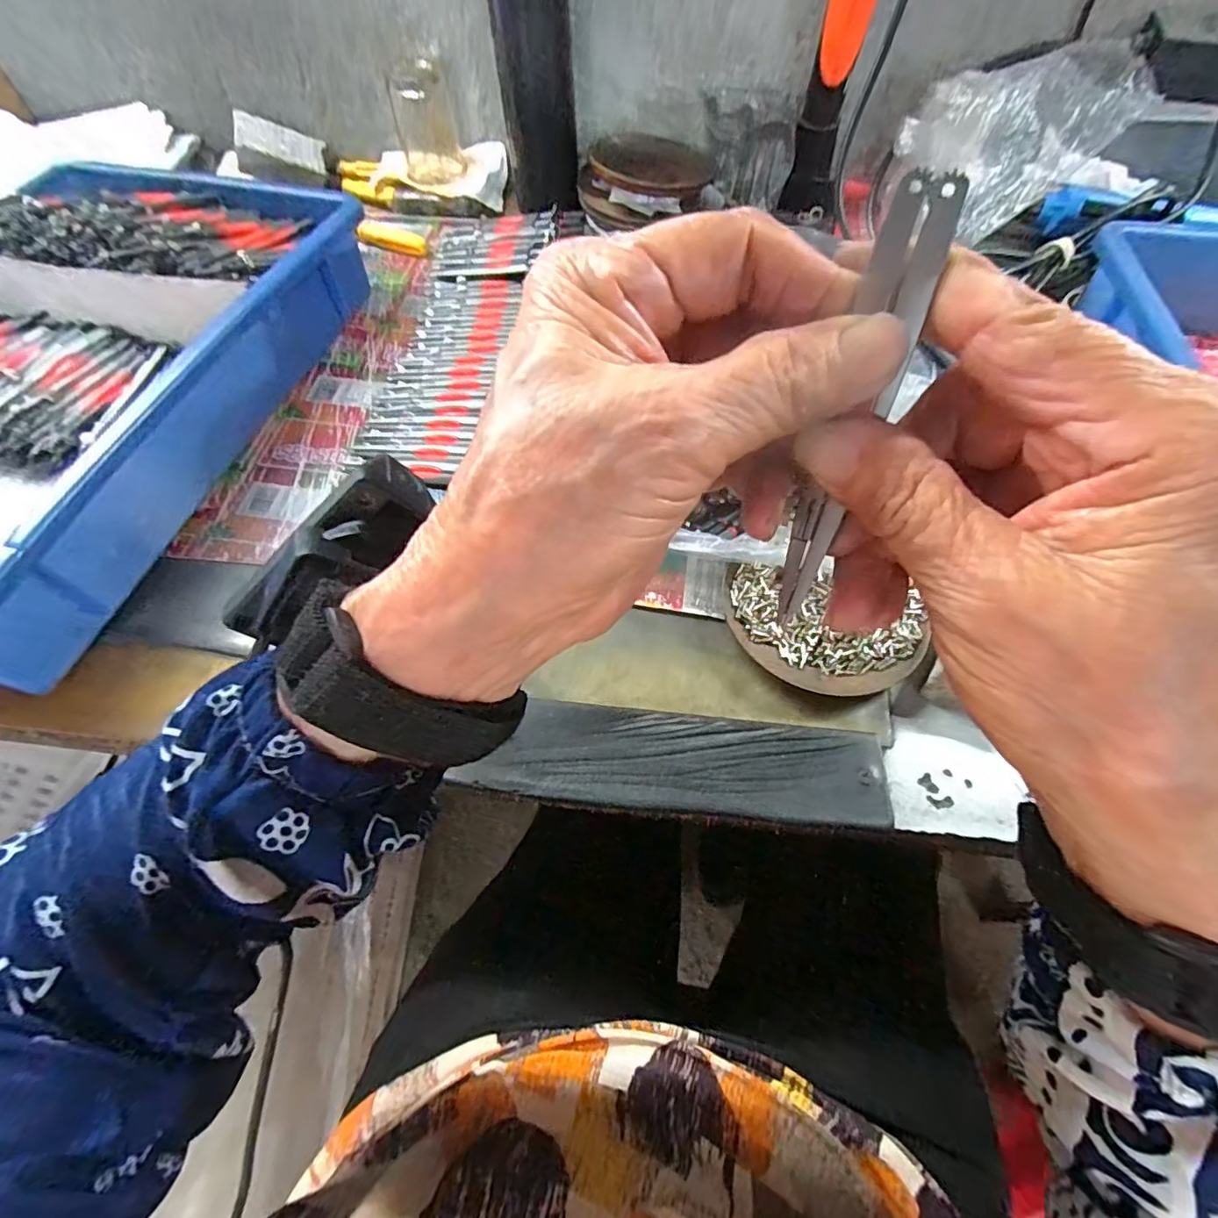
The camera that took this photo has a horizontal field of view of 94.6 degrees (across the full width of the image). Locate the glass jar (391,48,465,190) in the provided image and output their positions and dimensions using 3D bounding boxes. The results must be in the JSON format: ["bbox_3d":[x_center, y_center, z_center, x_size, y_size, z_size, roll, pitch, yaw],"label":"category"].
[{"bbox_3d":[-0.174,-0.464,0.538,0.056,0.082,0.048,-10,61,-6],"label":"glass jar"}]

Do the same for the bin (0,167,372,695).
[{"bbox_3d":[-0.395,-0.162,0.387,0.306,0.086,0.406,12,61,7],"label":"bin"}]

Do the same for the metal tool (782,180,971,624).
[{"bbox_3d":[0.058,-0.042,0.137,0.014,0.102,0.004,14,35,8],"label":"metal tool"}]

